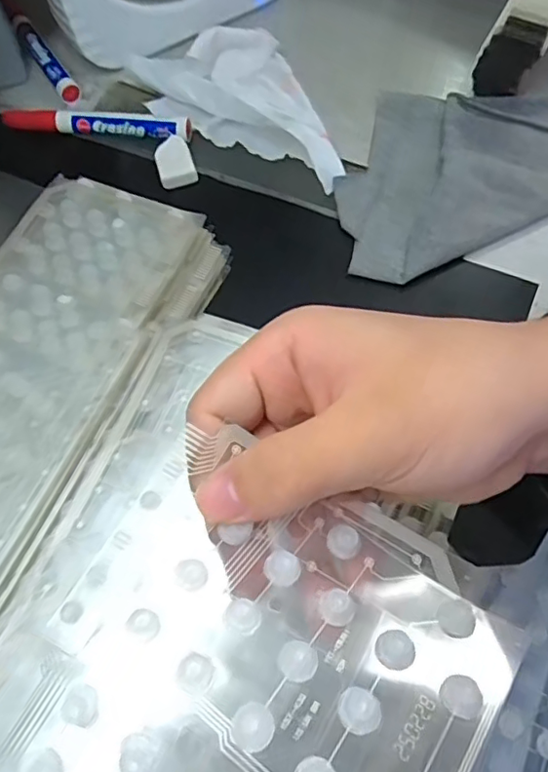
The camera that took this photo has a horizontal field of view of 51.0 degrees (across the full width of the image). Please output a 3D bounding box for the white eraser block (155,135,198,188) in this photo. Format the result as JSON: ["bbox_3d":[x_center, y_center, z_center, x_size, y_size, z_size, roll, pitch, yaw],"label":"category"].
[{"bbox_3d":[-0.069,-0.157,0.400,0.025,0.017,0.037,-15,65,-4],"label":"white eraser block"}]

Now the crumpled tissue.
[{"bbox_3d":[-0.012,-0.214,0.413,0.180,0.036,0.095,32,70,17],"label":"crumpled tissue"}]

